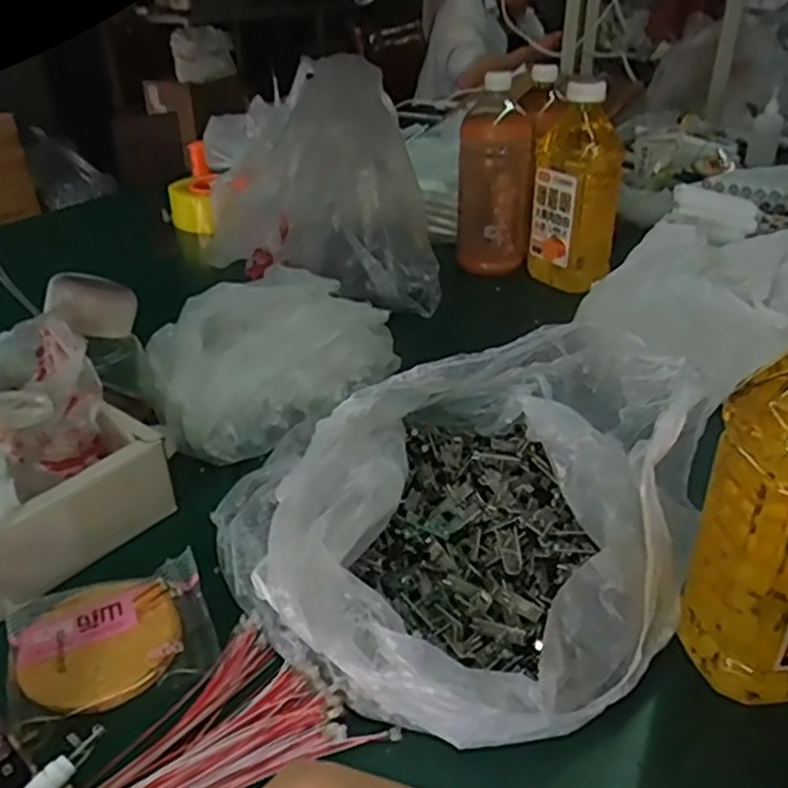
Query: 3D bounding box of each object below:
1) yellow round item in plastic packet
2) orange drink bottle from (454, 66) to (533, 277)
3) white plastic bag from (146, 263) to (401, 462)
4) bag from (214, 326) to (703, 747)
[{"bbox_3d":[-0.158,0.134,0.405,0.103,0.014,0.093,-13,39,-22],"label":"yellow round item in plastic packet"},{"bbox_3d":[0.117,-0.249,0.837,0.083,0.201,0.074,3,31,8],"label":"orange drink bottle"},{"bbox_3d":[-0.099,-0.050,0.629,0.248,0.080,0.160,-27,40,-36],"label":"white plastic bag"},{"bbox_3d":[0.059,0.054,0.413,0.203,0.119,0.256,14,36,19],"label":"bag"}]

